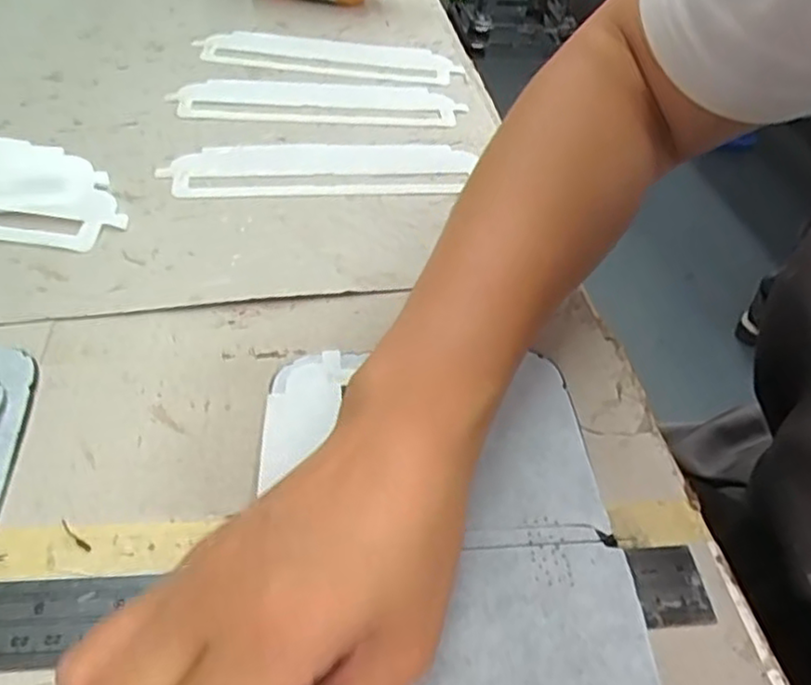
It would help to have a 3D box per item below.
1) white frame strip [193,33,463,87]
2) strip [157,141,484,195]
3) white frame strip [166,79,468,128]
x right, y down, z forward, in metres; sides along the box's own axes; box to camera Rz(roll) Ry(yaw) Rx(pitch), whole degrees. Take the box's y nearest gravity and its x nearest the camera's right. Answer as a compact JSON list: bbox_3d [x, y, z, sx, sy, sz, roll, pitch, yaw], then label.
[{"bbox_3d":[-0.055,-0.205,0.495,0.184,0.004,0.058,4,47,-3],"label":"white frame strip"},{"bbox_3d":[-0.048,-0.104,0.405,0.178,0.004,0.050,-3,48,-9],"label":"strip"},{"bbox_3d":[-0.056,-0.162,0.456,0.184,0.004,0.058,1,47,-5],"label":"white frame strip"}]

